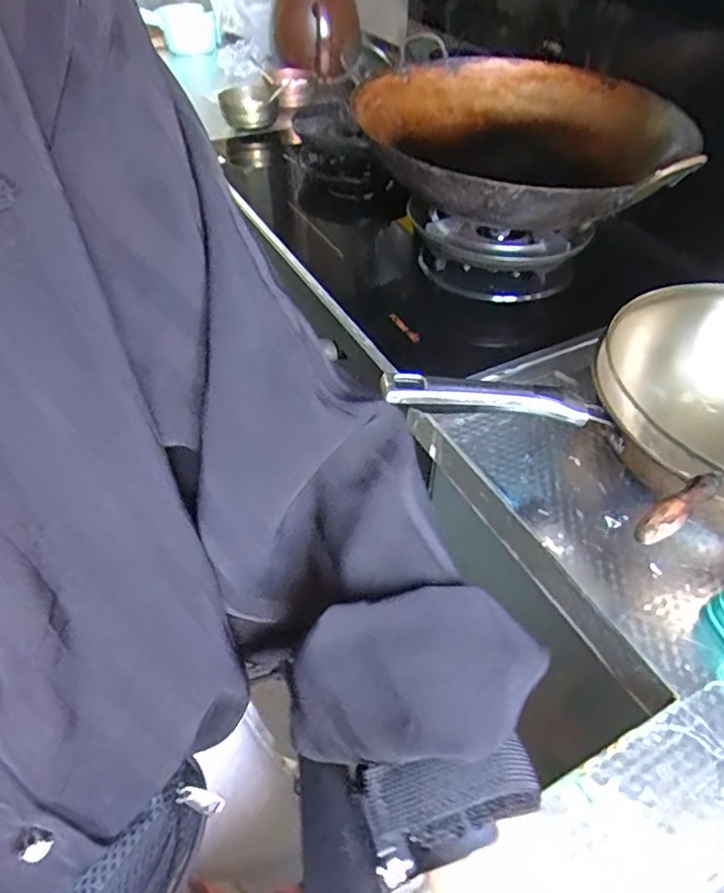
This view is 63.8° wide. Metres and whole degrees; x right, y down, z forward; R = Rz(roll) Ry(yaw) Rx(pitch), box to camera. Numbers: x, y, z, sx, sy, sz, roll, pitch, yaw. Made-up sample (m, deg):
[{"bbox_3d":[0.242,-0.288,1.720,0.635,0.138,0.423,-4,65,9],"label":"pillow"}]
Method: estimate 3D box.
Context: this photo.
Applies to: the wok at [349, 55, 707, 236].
[{"bbox_3d":[0.208,-0.409,0.799,0.436,0.125,0.470,0,46,0],"label":"wok"}]

